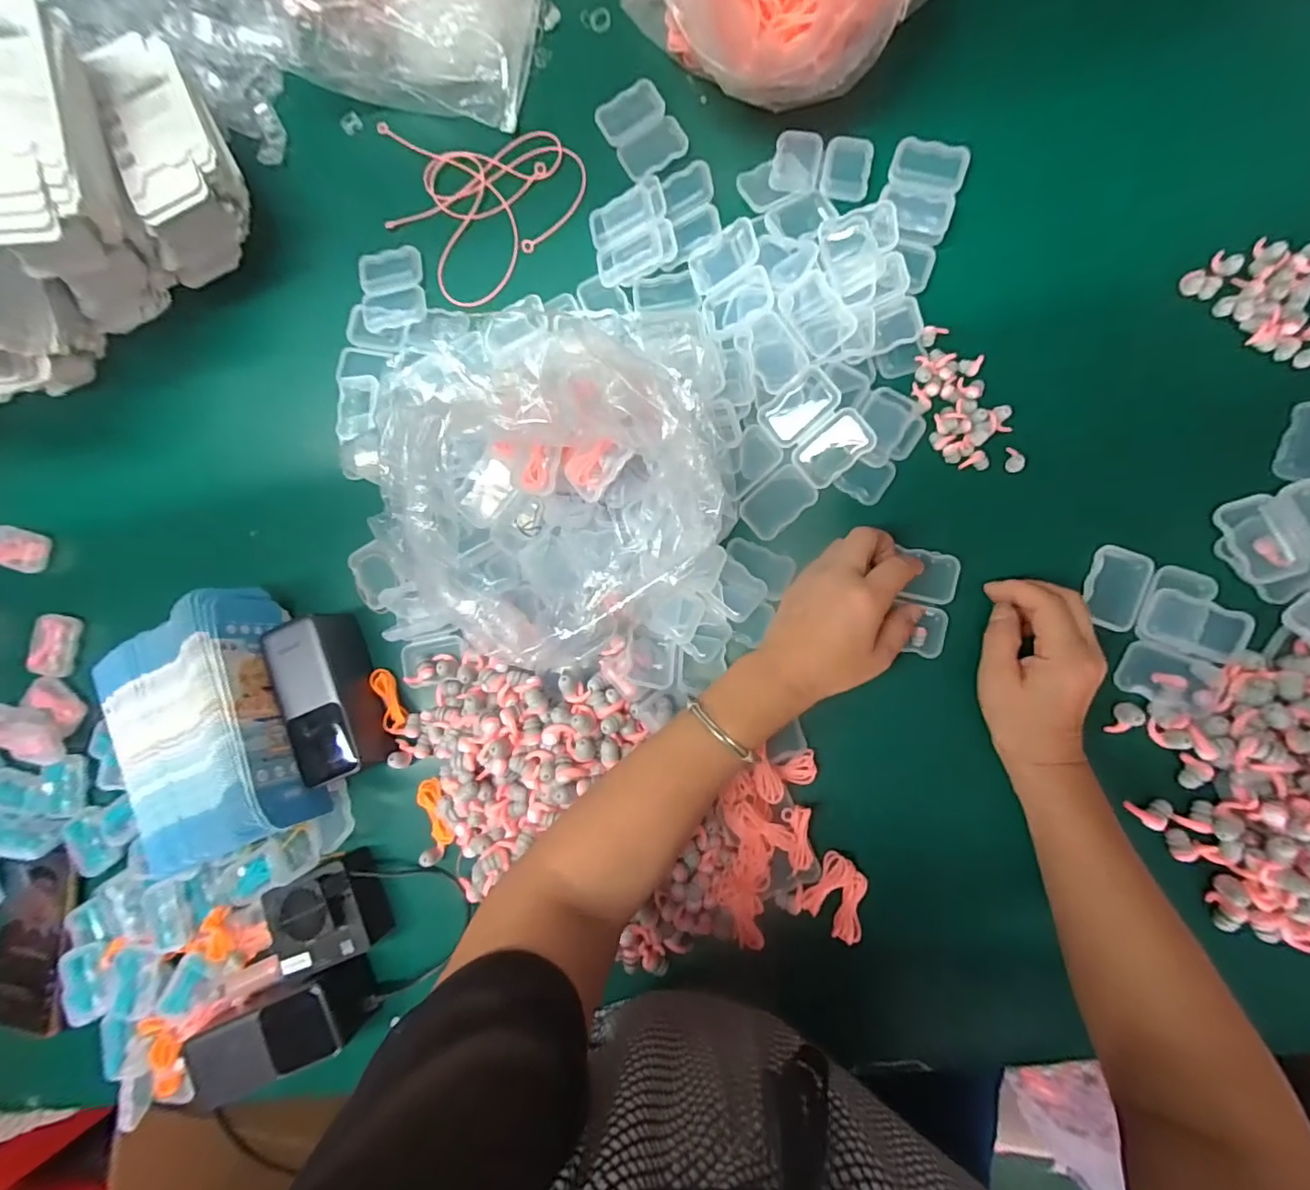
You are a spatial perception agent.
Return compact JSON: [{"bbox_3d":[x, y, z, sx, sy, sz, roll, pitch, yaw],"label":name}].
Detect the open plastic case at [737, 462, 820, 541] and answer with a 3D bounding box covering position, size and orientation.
[{"bbox_3d":[0.094,-0.071,0.425,0.054,0.016,0.035,-39,82,2],"label":"open plastic case"}]

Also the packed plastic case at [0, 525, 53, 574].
[{"bbox_3d":[-0.605,-0.043,0.526,0.019,0.044,0.041,8,87,9],"label":"packed plastic case"}]

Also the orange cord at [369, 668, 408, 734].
[{"bbox_3d":[-0.220,0.087,0.461,0.020,0.011,0.054,-17,83,5],"label":"orange cord"}]

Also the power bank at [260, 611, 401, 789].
[{"bbox_3d":[-0.264,0.083,0.453,0.059,0.052,0.130,-18,83,5],"label":"power bank"}]

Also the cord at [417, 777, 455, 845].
[{"bbox_3d":[-0.177,0.176,0.450,0.021,0.012,0.054,-22,83,5],"label":"cord"}]

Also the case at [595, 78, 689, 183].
[{"bbox_3d":[-0.011,-0.391,0.465,0.057,0.008,0.075,-33,82,3],"label":"case"}]

